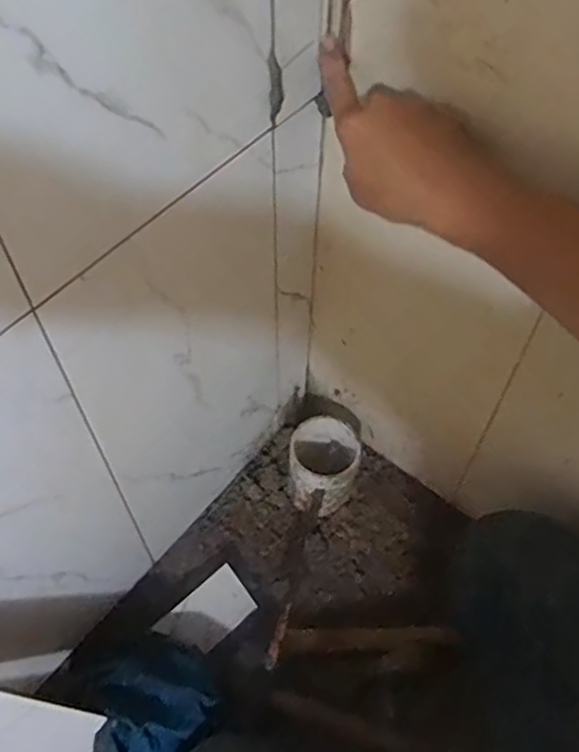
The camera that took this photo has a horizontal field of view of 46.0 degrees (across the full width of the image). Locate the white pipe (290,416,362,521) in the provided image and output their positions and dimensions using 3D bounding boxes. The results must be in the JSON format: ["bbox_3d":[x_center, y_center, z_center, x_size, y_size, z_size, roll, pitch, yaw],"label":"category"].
[{"bbox_3d":[0.045,0.119,0.904,0.085,0.092,0.092,0,56,0],"label":"white pipe"}]

